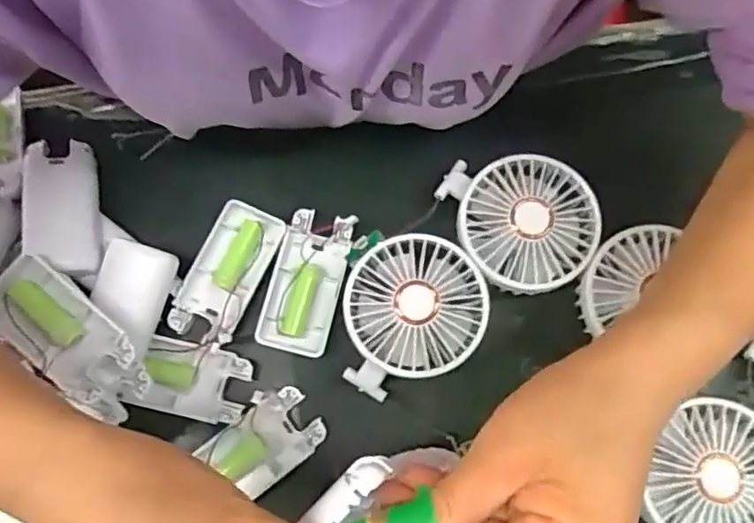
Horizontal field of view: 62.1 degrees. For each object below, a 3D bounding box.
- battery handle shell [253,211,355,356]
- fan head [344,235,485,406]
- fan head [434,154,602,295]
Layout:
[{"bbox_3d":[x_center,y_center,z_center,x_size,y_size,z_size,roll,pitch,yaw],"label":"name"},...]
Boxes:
[{"bbox_3d":[-0.048,0.013,0.422,0.046,0.013,0.095,12,79,4],"label":"battery handle shell"},{"bbox_3d":[0.024,0.032,0.393,0.086,0.030,0.093,-3,78,1],"label":"fan head"},{"bbox_3d":[0.096,-0.028,0.408,0.088,0.027,0.094,0,78,1],"label":"fan head"}]

